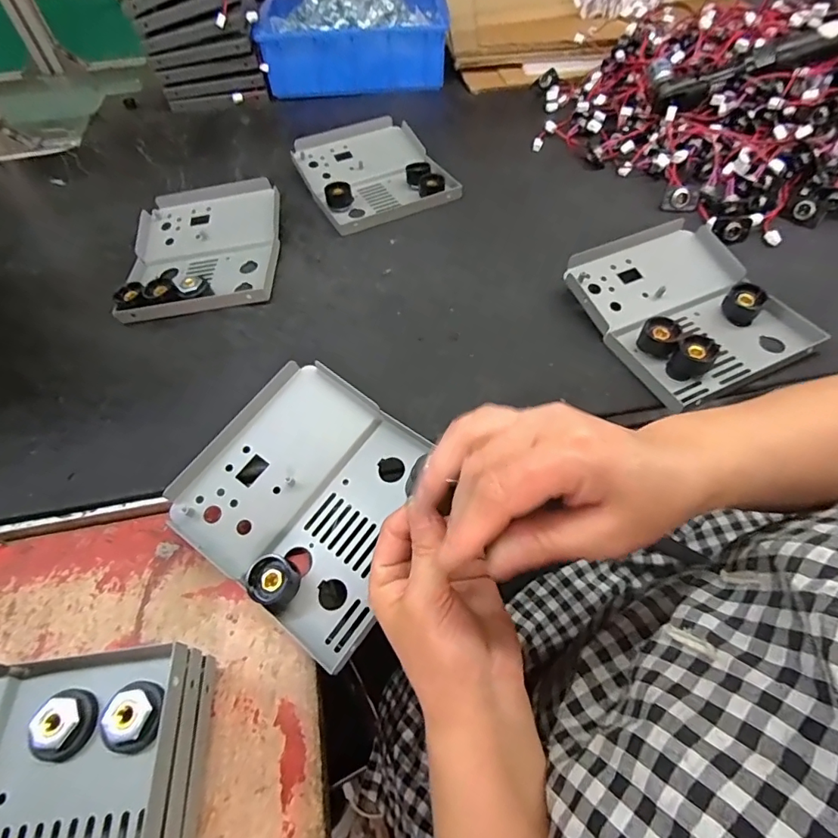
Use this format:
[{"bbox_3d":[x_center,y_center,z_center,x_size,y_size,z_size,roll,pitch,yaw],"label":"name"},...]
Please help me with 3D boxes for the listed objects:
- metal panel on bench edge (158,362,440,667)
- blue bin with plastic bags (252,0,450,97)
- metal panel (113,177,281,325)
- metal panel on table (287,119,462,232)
[{"bbox_3d":[-0.074,0.050,0.345,0.166,0.032,0.155,30,61,22],"label":"metal panel on bench edge"},{"bbox_3d":[-0.107,-0.618,0.765,0.297,0.093,0.182,-2,53,4],"label":"blue bin with plastic bags"},{"bbox_3d":[-0.231,-0.184,0.514,0.161,0.029,0.187,-5,54,-1],"label":"metal panel"},{"bbox_3d":[-0.058,-0.303,0.585,0.152,0.027,0.183,-23,56,-13],"label":"metal panel on table"}]

